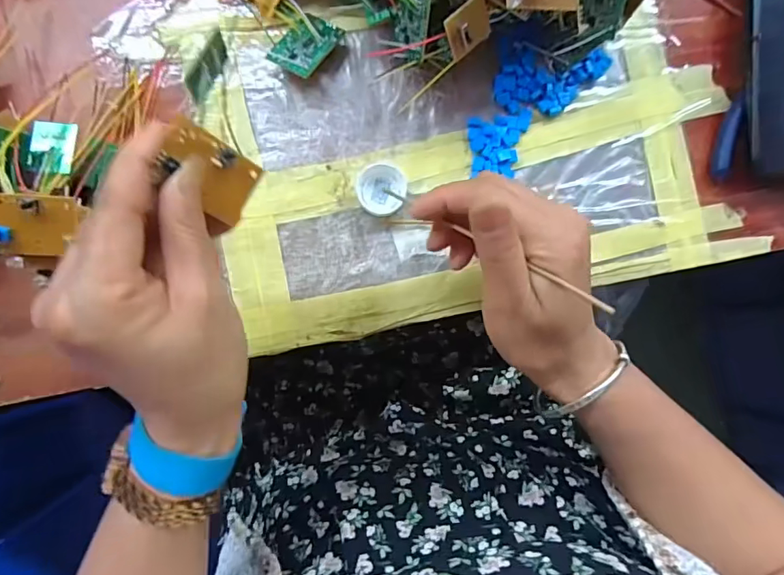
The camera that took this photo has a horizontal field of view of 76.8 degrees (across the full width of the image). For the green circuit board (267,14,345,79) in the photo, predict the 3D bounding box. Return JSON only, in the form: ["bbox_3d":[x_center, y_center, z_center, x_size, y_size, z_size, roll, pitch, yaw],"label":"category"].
[{"bbox_3d":[-0.053,-0.150,0.303,0.030,0.004,0.042,31,74,9],"label":"green circuit board"}]

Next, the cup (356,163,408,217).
[{"bbox_3d":[-0.006,-0.060,0.308,0.030,0.012,0.031,0,85,-5],"label":"cup"}]

